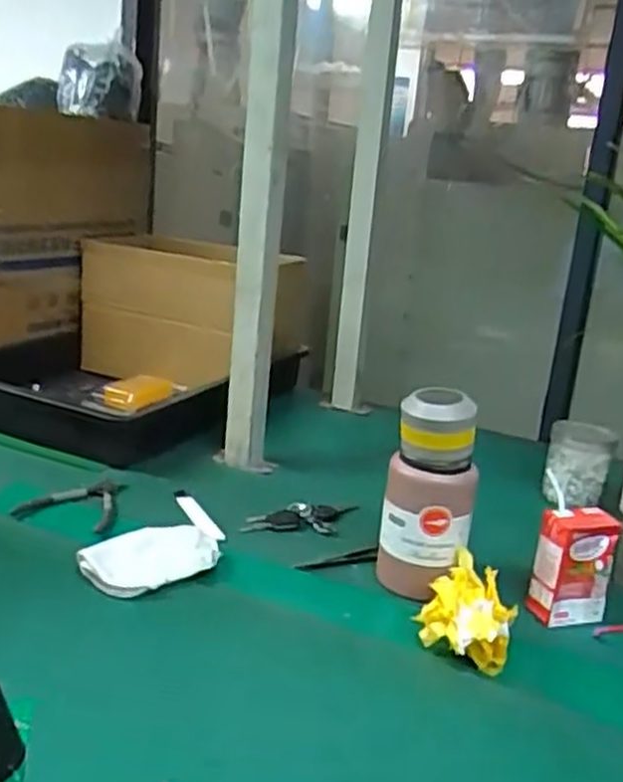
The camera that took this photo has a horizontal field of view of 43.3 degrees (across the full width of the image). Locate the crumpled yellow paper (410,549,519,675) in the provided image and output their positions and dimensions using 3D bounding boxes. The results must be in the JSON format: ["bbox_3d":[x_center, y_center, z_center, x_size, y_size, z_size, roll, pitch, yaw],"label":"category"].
[{"bbox_3d":[0.141,0.202,0.718,0.084,0.060,0.124,11,17,13],"label":"crumpled yellow paper"}]

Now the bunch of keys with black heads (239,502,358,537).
[{"bbox_3d":[-0.011,0.149,0.934,0.143,0.014,0.055,2,17,-15],"label":"bunch of keys with black heads"}]

